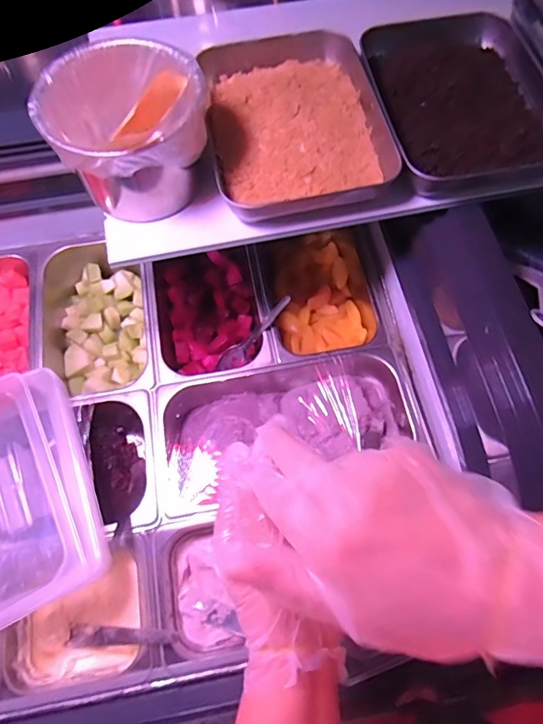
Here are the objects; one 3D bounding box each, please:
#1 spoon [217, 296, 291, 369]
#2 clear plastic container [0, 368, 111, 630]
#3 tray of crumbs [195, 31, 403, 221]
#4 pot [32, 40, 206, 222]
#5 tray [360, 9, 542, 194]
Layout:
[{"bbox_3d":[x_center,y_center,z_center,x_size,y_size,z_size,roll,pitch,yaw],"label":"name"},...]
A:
[{"bbox_3d":[-0.023,-0.039,0.655,0.150,0.024,0.032,-43,66,30],"label":"spoon"},{"bbox_3d":[-0.309,0.157,0.541,0.187,0.067,0.267,-23,69,-9],"label":"clear plastic container"},{"bbox_3d":[0.023,-0.288,0.538,0.191,0.041,0.254,-12,67,-4],"label":"tray of crumbs"},{"bbox_3d":[-0.147,-0.236,0.491,0.154,0.113,0.148,0,67,0],"label":"pot"},{"bbox_3d":[0.220,-0.299,0.537,0.201,0.045,0.242,-12,67,-5],"label":"tray"}]

